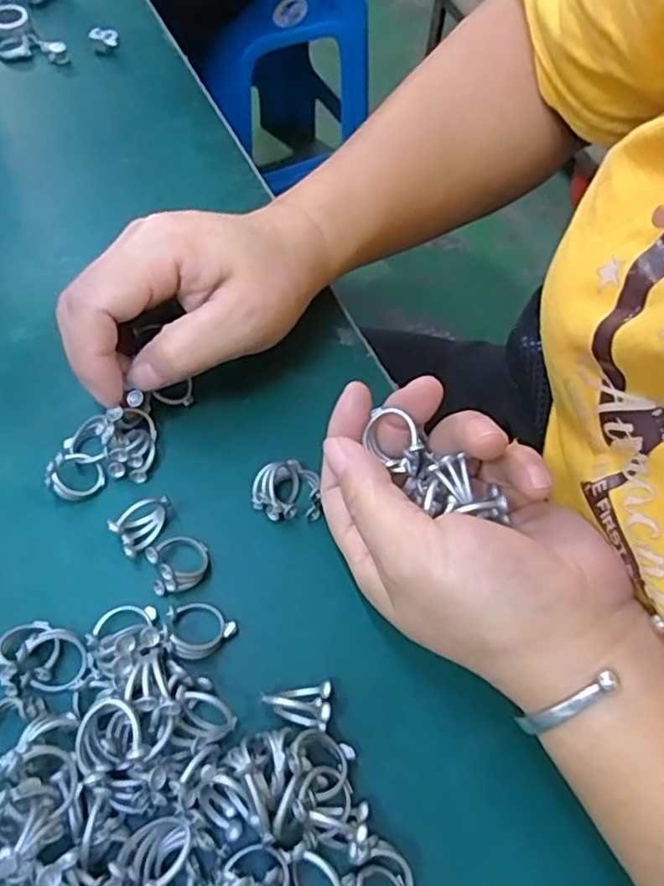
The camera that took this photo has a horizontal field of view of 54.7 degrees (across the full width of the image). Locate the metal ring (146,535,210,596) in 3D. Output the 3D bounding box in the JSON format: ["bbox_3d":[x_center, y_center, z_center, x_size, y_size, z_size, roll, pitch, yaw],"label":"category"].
[{"bbox_3d":[-0.060,0.046,0.250,0.022,0.008,0.022,2,61,-3],"label":"metal ring"}]

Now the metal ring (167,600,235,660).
[{"bbox_3d":[-0.048,0.068,0.240,0.023,0.006,0.021,2,61,-3],"label":"metal ring"}]

